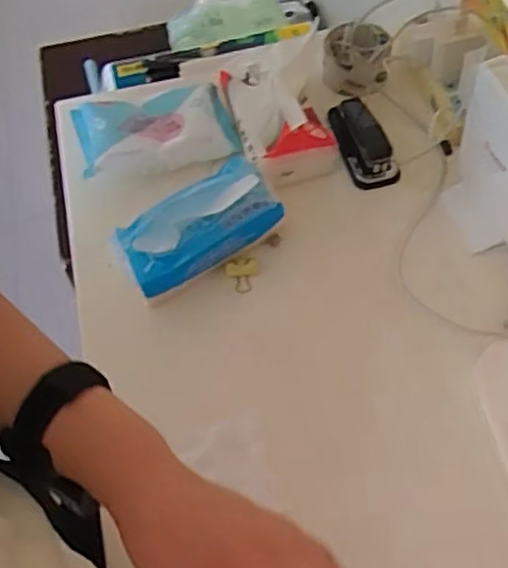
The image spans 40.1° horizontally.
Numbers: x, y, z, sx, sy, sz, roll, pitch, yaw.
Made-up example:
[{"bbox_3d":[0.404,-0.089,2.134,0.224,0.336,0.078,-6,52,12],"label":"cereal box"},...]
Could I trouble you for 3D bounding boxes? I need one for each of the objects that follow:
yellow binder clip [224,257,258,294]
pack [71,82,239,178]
[{"bbox_3d":[-0.013,-0.009,0.708,0.033,0.016,0.030,-8,58,-2],"label":"yellow binder clip"},{"bbox_3d":[-0.113,-0.179,0.795,0.175,0.039,0.109,-14,58,-6],"label":"pack"}]

